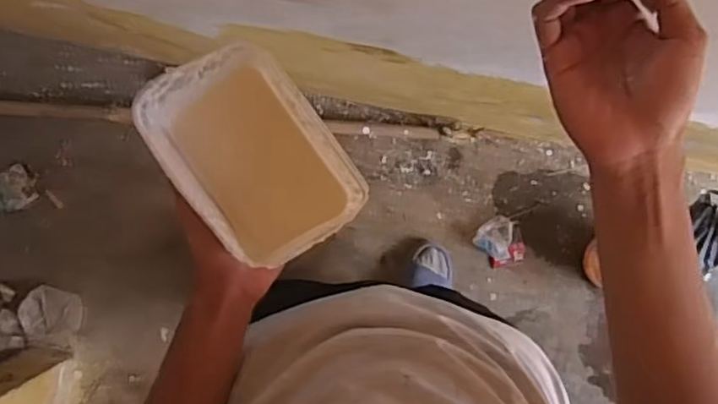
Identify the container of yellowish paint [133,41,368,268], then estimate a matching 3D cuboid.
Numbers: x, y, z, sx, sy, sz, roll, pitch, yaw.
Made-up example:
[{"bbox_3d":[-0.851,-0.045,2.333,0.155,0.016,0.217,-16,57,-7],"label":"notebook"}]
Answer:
[{"bbox_3d":[-0.087,-0.035,0.510,0.121,0.065,0.175,-39,89,-13],"label":"container of yellowish paint"}]

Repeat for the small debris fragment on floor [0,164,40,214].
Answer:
[{"bbox_3d":[-0.822,-0.025,1.485,0.130,0.022,0.094,-32,95,4],"label":"small debris fragment on floor"}]

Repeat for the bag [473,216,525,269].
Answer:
[{"bbox_3d":[0.341,0.097,1.498,0.105,0.036,0.118,-39,95,4],"label":"bag"}]

